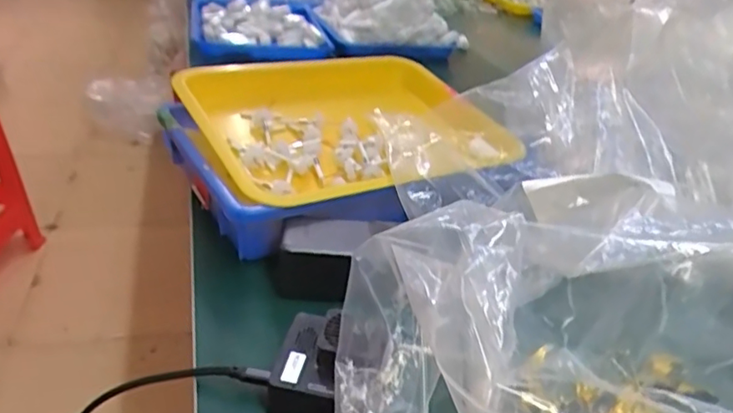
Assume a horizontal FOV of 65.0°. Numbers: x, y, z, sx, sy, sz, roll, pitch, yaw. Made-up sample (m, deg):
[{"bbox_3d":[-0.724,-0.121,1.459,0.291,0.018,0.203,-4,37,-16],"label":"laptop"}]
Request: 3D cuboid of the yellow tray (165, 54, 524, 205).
[{"bbox_3d":[-0.016,-0.089,0.652,0.341,0.074,0.280,-9,34,-26],"label":"yellow tray"}]

